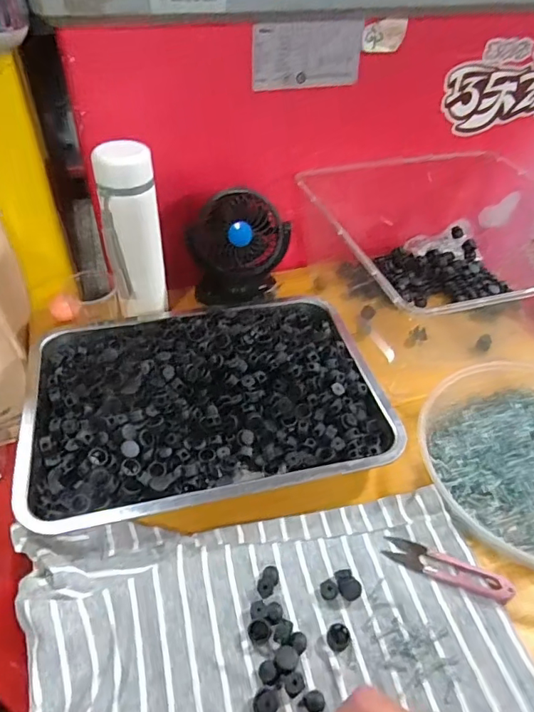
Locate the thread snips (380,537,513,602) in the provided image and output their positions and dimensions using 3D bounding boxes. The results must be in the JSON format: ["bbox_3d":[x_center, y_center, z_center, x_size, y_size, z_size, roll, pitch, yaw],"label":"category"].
[{"bbox_3d":[0.148,0.173,0.420,0.101,0.012,0.025,19,46,16],"label":"thread snips"}]

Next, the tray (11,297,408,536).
[{"bbox_3d":[-0.066,0.030,0.524,0.341,0.055,0.260,-8,45,-11],"label":"tray"}]

